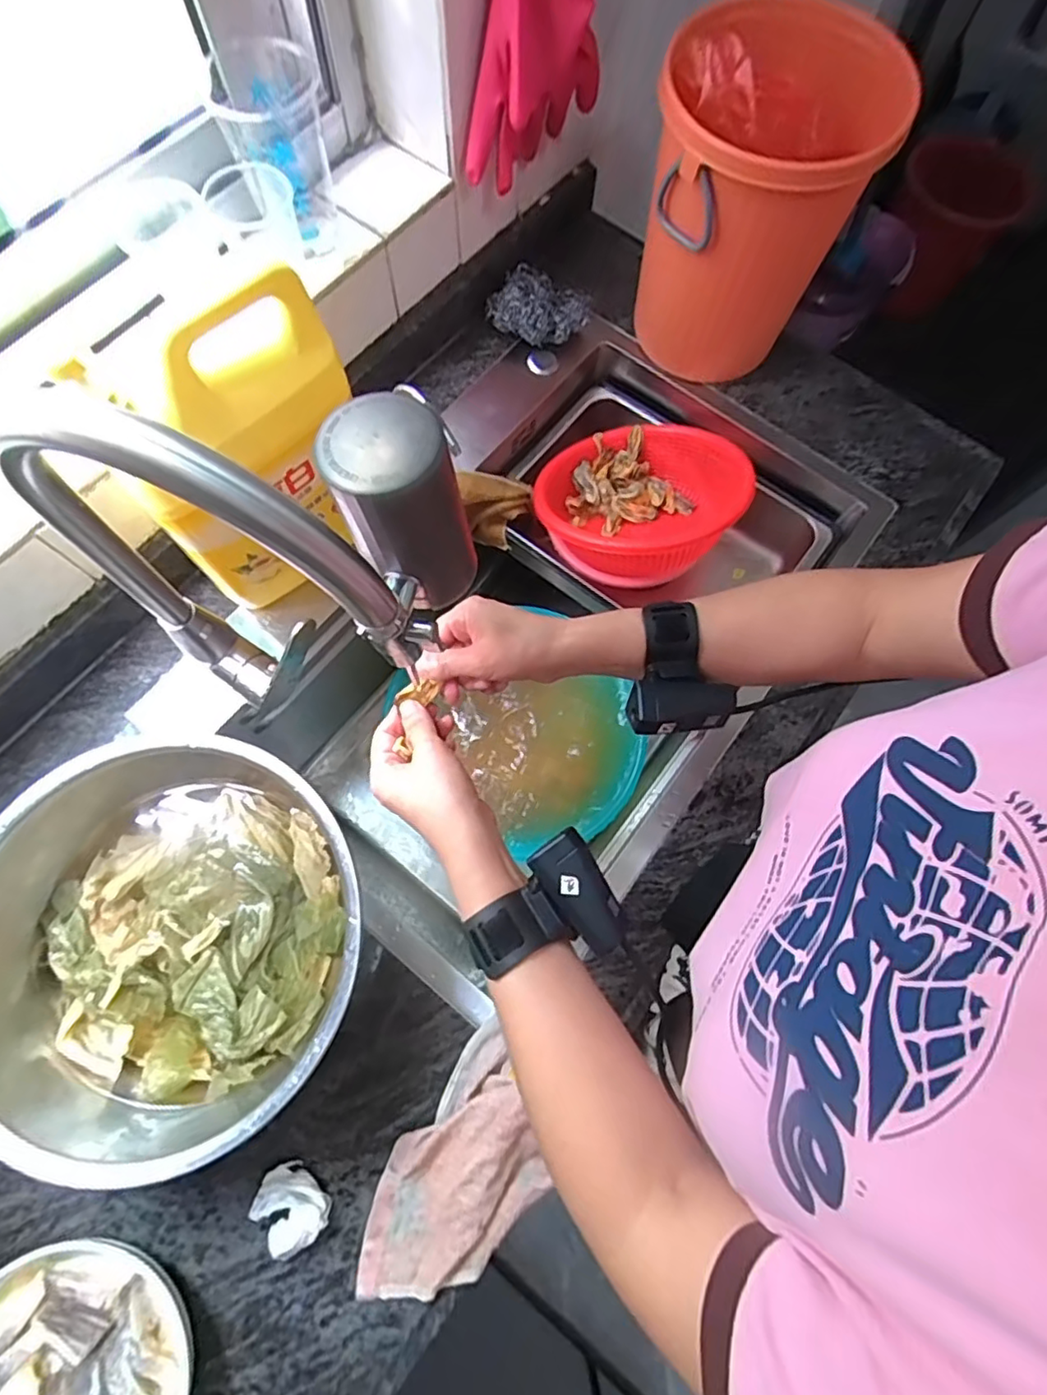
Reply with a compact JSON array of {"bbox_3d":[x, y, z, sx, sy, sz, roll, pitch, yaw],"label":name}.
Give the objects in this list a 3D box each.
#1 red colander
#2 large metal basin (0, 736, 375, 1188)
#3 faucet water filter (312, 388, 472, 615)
[{"bbox_3d":[0.123,-0.221,0.700,0.207,0.095,0.237,17,57,15],"label":"red colander"},{"bbox_3d":[-0.271,0.184,0.457,0.305,0.108,0.261,-12,74,-5],"label":"large metal basin"},{"bbox_3d":[-0.062,-0.099,0.326,0.061,0.106,0.062,-12,74,-5],"label":"faucet water filter"}]

